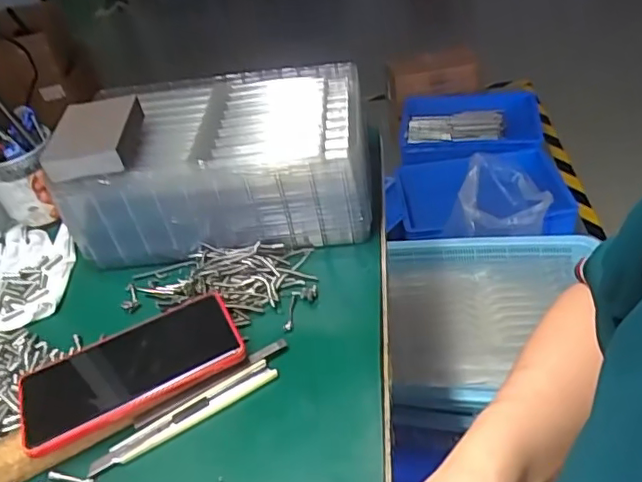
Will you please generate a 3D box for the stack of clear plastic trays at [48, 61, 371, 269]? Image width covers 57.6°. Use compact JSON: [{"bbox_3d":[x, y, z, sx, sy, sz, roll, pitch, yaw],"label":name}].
[{"bbox_3d":[-0.099,-0.077,0.582,0.271,0.118,0.170,-7,39,1],"label":"stack of clear plastic trays"}]

